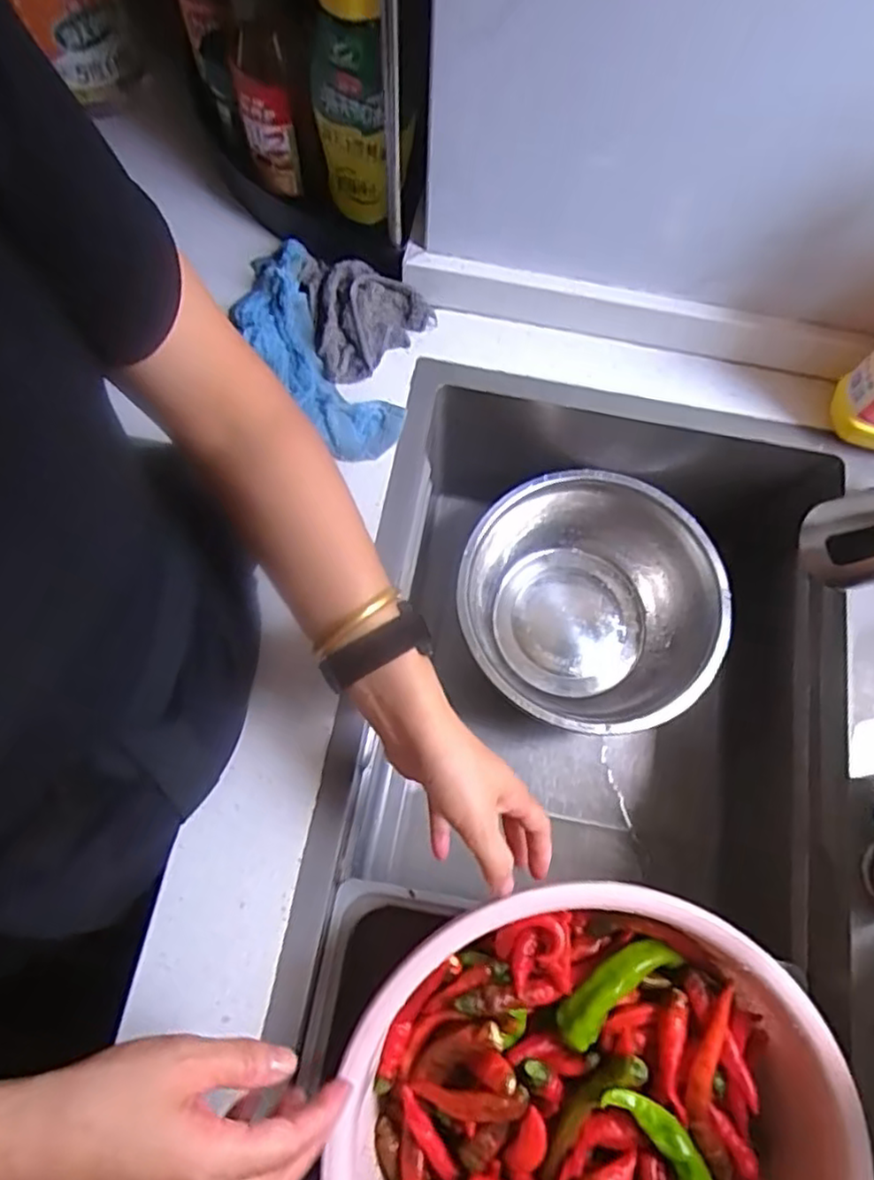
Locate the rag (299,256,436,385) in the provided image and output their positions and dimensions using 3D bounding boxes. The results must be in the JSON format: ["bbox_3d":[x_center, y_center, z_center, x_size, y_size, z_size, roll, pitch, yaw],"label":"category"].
[{"bbox_3d":[-0.060,-0.246,0.591,0.104,0.038,0.116,-15,73,-7],"label":"rag"}]

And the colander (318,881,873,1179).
[{"bbox_3d":[0.093,0.341,0.410,0.294,0.096,0.295,1,72,-2],"label":"colander"}]

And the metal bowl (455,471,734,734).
[{"bbox_3d":[0.148,0.023,0.688,0.248,0.128,0.241,1,72,-2],"label":"metal bowl"}]

